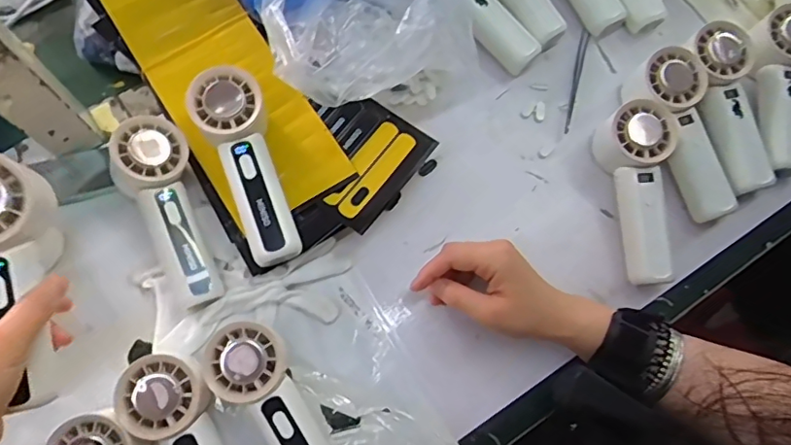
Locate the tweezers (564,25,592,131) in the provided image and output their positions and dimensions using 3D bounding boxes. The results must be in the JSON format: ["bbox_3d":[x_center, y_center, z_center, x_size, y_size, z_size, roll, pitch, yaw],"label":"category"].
[{"bbox_3d":[0.175,-0.141,0.533,0.009,0.004,0.122,17,70,6],"label":"tweezers"}]

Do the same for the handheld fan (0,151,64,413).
[{"bbox_3d":[-0.238,0.034,0.346,0.057,0.036,0.157,-13,96,-5],"label":"handheld fan"}]

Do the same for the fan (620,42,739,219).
[{"bbox_3d":[0.261,-0.078,0.510,0.075,0.050,0.159,-19,89,-7],"label":"fan"}]

